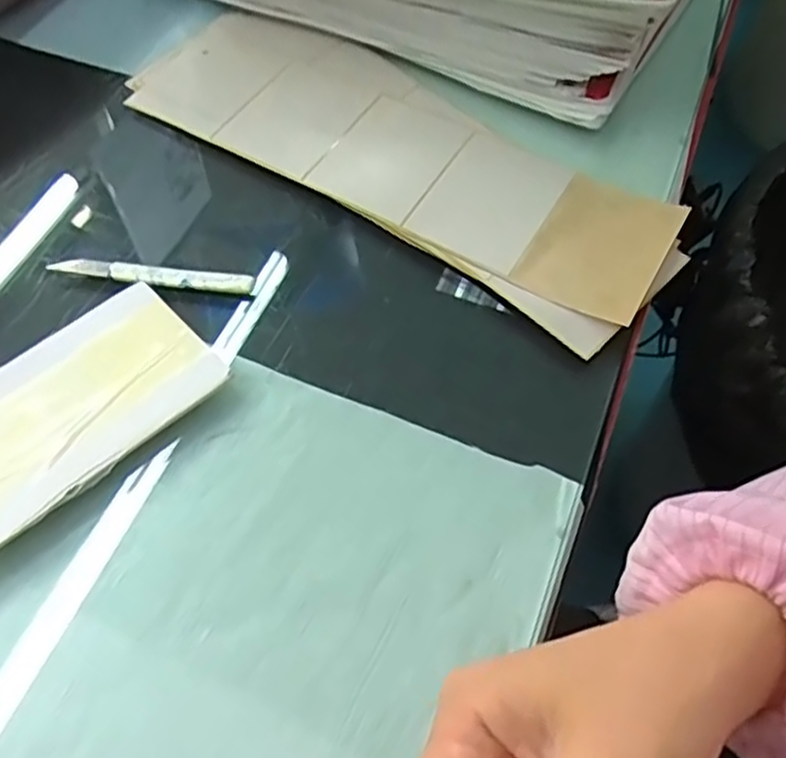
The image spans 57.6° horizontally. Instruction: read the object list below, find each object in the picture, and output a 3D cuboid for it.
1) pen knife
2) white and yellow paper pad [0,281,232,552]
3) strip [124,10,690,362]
[{"bbox_3d":[-0.131,-0.056,0.385,0.114,0.008,0.012,7,60,4],"label":"pen knife"},{"bbox_3d":[-0.159,0.019,0.339,0.149,0.013,0.083,-38,66,-20],"label":"white and yellow paper pad"},{"bbox_3d":[-0.003,-0.142,0.431,0.353,0.009,0.116,32,65,17],"label":"strip"}]

